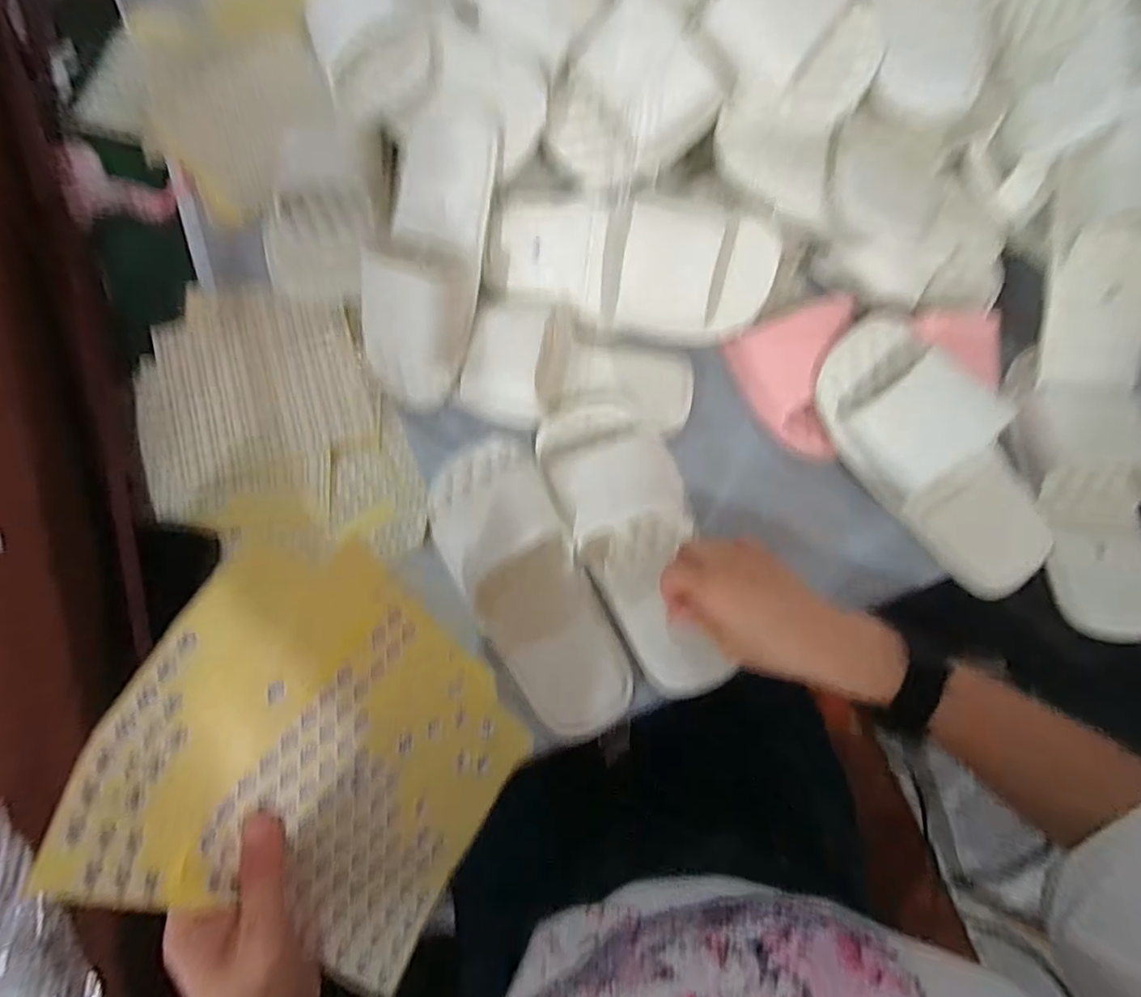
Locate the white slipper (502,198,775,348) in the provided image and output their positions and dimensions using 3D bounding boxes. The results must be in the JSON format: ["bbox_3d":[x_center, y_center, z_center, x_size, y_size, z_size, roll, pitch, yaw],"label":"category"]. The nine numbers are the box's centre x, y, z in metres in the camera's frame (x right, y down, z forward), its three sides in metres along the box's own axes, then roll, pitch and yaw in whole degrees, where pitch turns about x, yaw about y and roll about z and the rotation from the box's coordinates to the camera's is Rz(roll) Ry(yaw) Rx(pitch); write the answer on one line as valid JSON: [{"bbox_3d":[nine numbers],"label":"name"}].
[{"bbox_3d":[0.046,-0.188,0.469,0.226,0.065,0.102,10,115,8],"label":"white slipper"}]

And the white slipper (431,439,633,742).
[{"bbox_3d":[-0.033,0.066,0.443,0.097,0.038,0.240,-26,76,-5],"label":"white slipper"}]

